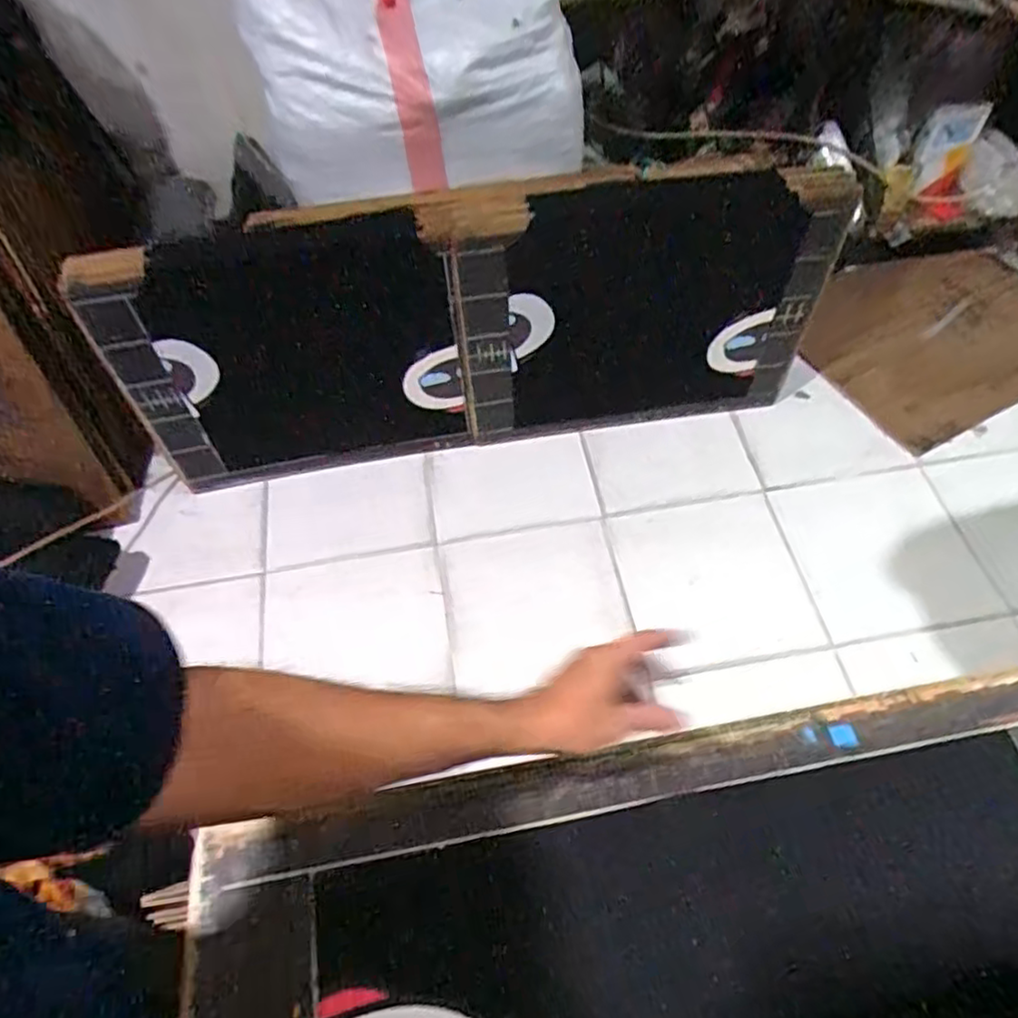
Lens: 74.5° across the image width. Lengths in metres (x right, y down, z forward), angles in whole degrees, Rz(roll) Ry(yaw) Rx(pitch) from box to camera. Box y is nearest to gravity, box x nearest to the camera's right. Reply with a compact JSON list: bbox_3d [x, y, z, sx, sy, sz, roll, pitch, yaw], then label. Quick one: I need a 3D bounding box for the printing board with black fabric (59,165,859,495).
[{"bbox_3d":[-0.078,-0.387,1.480,1.508,0.616,0.123,-8,51,-2],"label":"printing board with black fabric"}]

